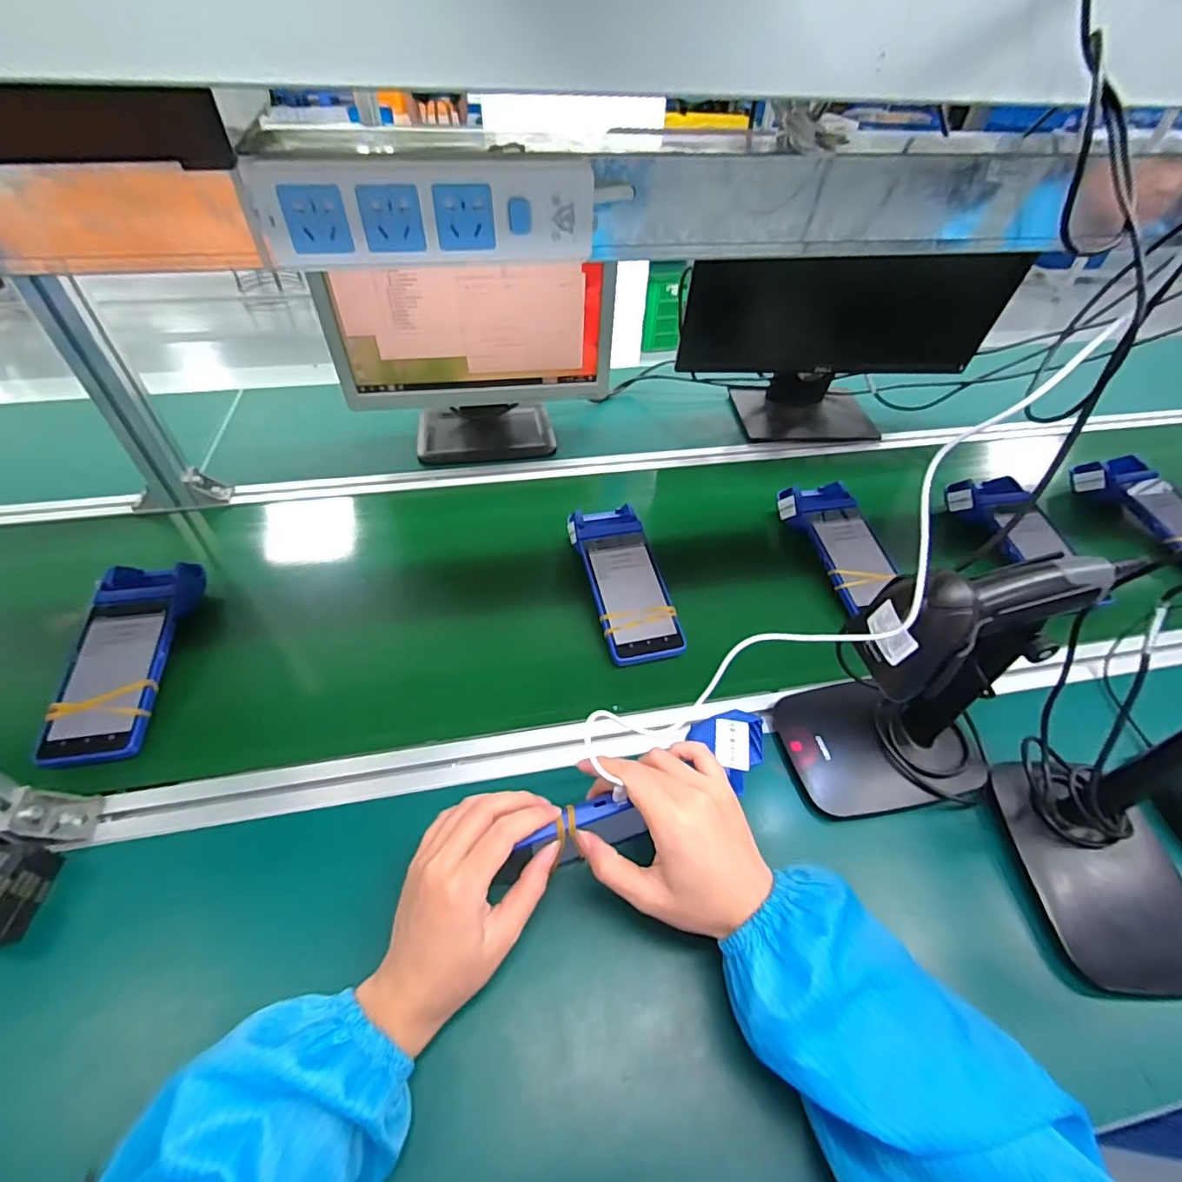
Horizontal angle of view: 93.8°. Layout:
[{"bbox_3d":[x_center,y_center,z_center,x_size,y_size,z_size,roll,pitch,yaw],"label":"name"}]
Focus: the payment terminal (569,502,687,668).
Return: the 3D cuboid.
[{"bbox_3d":[0.035,-0.015,0.645,0.083,0.054,0.223,-10,48,-11],"label":"payment terminal"}]

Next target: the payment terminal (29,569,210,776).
[{"bbox_3d":[-0.458,0.059,0.551,0.083,0.058,0.229,-4,47,-6],"label":"payment terminal"}]

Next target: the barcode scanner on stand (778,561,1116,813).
[{"bbox_3d":[0.271,0.073,0.433,0.172,0.228,0.108,-3,47,-6],"label":"barcode scanner on stand"}]

